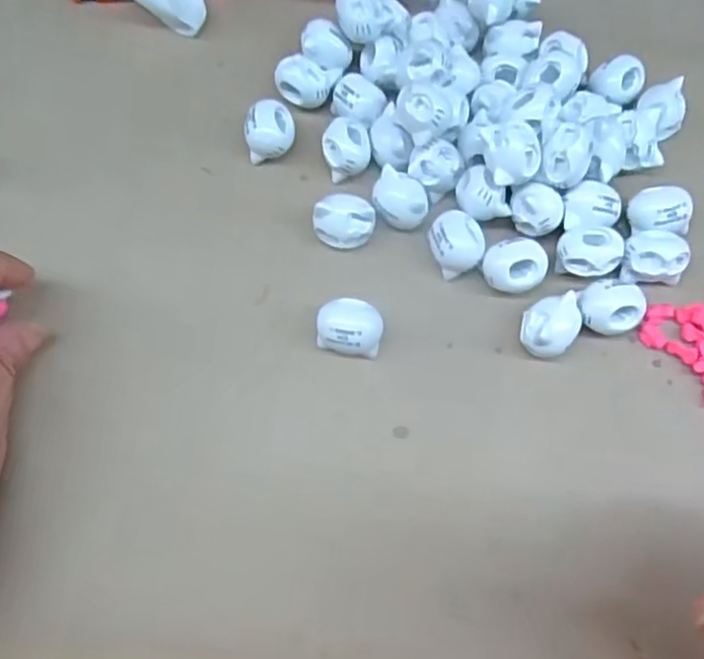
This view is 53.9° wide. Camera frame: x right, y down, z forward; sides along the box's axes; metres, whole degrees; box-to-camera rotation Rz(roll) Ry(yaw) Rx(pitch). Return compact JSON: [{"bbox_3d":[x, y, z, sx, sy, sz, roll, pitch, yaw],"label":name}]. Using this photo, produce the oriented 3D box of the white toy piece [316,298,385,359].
[{"bbox_3d":[-0.001,0.000,0.280,0.025,0.020,0.022,8,70,3],"label":"white toy piece"}]

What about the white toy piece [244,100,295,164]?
[{"bbox_3d":[-0.036,-0.088,0.311,0.021,0.019,0.023,0,69,0],"label":"white toy piece"}]

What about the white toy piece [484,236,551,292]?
[{"bbox_3d":[0.067,-0.026,0.289,0.024,0.016,0.023,0,69,0],"label":"white toy piece"}]

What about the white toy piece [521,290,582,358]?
[{"bbox_3d":[0.079,-0.001,0.278,0.026,0.019,0.021,-36,73,-12],"label":"white toy piece"}]

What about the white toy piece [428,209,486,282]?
[{"bbox_3d":[0.044,-0.036,0.293,0.023,0.017,0.025,0,69,0],"label":"white toy piece"}]

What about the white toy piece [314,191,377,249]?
[{"bbox_3d":[-0.003,-0.045,0.295,0.024,0.021,0.019,6,69,2],"label":"white toy piece"}]

